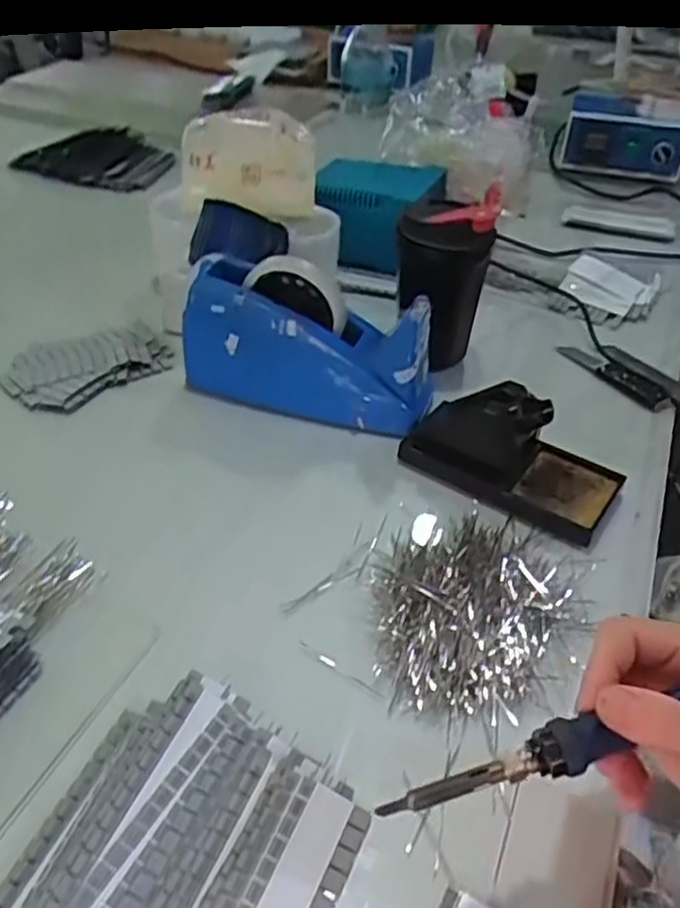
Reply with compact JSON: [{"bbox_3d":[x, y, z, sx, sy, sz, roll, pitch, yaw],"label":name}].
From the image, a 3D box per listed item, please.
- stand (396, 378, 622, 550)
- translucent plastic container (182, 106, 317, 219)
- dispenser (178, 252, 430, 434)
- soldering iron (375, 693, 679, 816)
[{"bbox_3d":[0.132,-0.009,0.545,0.158,0.066,0.077,24,46,22],"label":"stand"},{"bbox_3d":[-0.086,-0.274,0.683,0.124,0.077,0.060,0,42,-4],"label":"translucent plastic container"},{"bbox_3d":[-0.026,-0.095,0.597,0.204,0.109,0.071,16,43,14],"label":"dispenser"},{"bbox_3d":[0.124,0.116,0.308,0.220,0.018,0.019,-17,44,-7],"label":"soldering iron"}]

